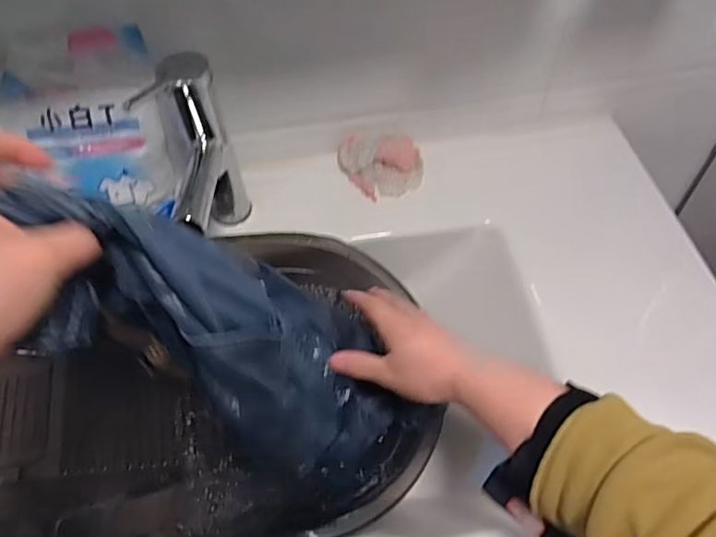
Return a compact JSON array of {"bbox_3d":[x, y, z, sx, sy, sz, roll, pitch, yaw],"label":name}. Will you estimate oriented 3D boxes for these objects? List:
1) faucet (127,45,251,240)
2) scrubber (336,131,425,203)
[{"bbox_3d":[-0.154,-0.075,0.533,0.051,0.193,0.165,-3,56,1],"label":"faucet"},{"bbox_3d":[0.027,-0.130,0.665,0.091,0.040,0.084,-20,57,-10],"label":"scrubber"}]

